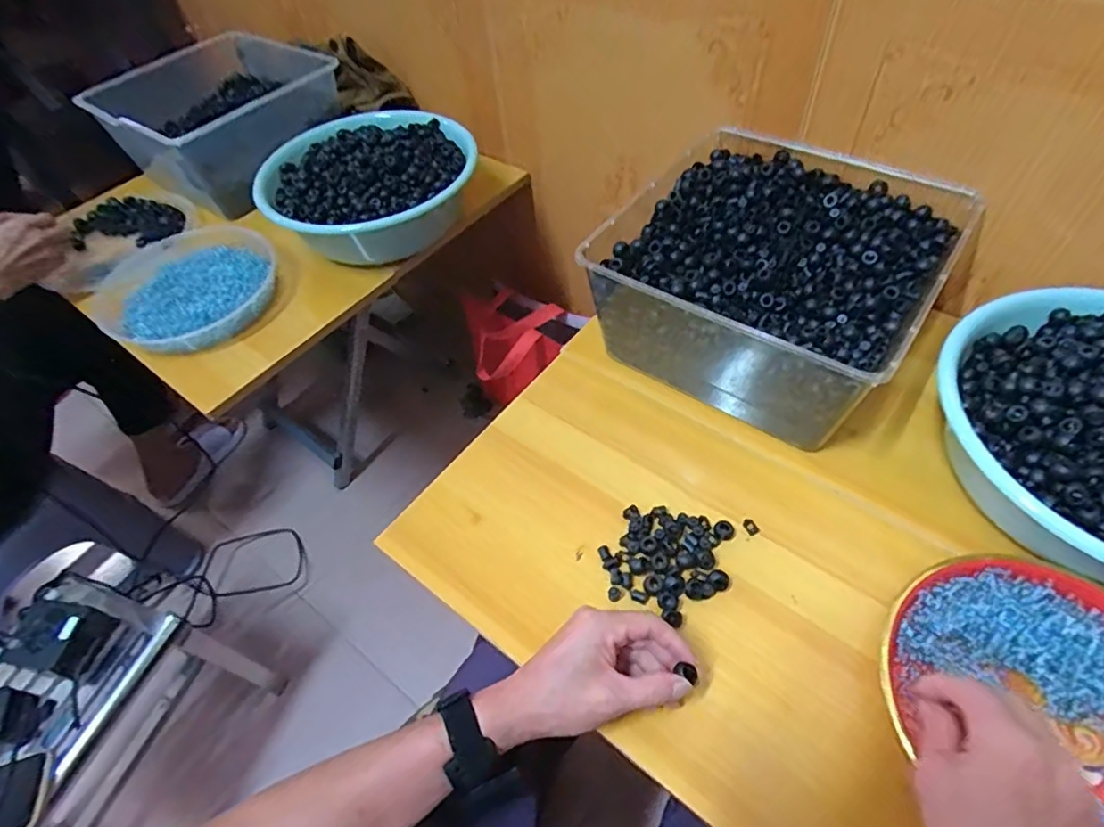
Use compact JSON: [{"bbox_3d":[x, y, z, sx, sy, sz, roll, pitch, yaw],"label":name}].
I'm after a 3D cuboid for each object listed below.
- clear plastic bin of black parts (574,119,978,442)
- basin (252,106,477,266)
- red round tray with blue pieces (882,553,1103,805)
[{"bbox_3d":[0.230,-0.143,0.616,0.291,0.129,0.283,29,61,25],"label":"clear plastic bin of black parts"},{"bbox_3d":[-0.253,-0.313,0.820,0.296,0.111,0.237,-18,53,-8],"label":"basin"},{"bbox_3d":[0.361,0.202,0.413,0.212,0.027,0.189,34,63,27],"label":"red round tray with blue pieces"}]

